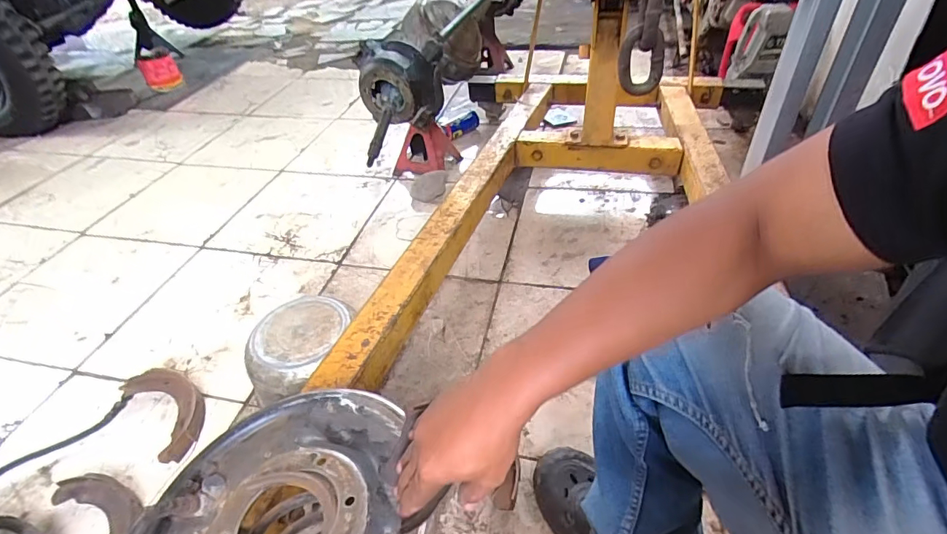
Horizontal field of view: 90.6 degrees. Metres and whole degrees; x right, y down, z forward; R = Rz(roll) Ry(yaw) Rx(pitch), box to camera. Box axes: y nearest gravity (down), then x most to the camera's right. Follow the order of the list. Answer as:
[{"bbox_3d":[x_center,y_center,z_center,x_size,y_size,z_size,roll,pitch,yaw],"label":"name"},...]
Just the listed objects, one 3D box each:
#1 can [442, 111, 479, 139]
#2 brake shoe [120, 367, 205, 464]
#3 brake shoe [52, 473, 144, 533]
[{"bbox_3d":[-0.040,-0.504,1.662,0.164,0.057,0.049,-30,47,-25],"label":"can"},{"bbox_3d":[-0.556,0.257,0.861,0.217,0.035,0.098,32,52,32],"label":"brake shoe"},{"bbox_3d":[-0.565,0.404,0.703,0.122,0.030,0.226,-24,47,-23],"label":"brake shoe"}]

